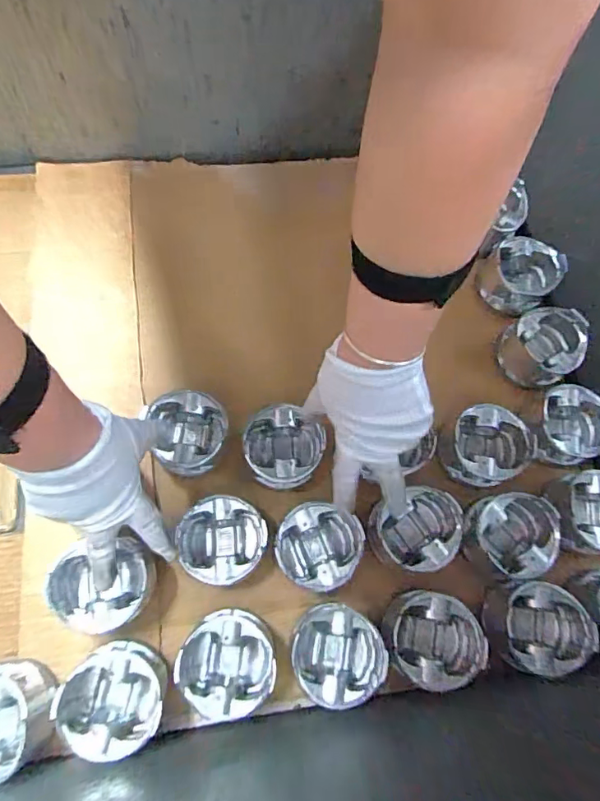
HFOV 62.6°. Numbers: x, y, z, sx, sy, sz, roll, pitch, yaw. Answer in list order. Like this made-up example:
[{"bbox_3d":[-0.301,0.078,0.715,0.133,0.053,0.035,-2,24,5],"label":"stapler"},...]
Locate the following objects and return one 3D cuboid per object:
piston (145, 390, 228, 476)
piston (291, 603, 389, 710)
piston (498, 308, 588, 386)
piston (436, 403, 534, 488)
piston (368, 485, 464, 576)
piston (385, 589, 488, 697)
[{"bbox_3d":[-0.117,0.035,0.537,0.077,0.047,0.082,0,70,0],"label":"piston"},{"bbox_3d":[0.035,0.241,0.470,0.079,0.047,0.086,2,72,-6],"label":"piston"},{"bbox_3d":[0.285,-0.061,0.583,0.081,0.061,0.078,2,72,-6],"label":"piston"},{"bbox_3d":[0.200,0.053,0.539,0.082,0.055,0.083,2,72,-6],"label":"piston"},{"bbox_3d":[0.120,0.137,0.521,0.086,0.055,0.080,0,70,0],"label":"piston"},{"bbox_3d":[0.124,0.230,0.480,0.094,0.052,0.082,20,71,0],"label":"piston"}]

